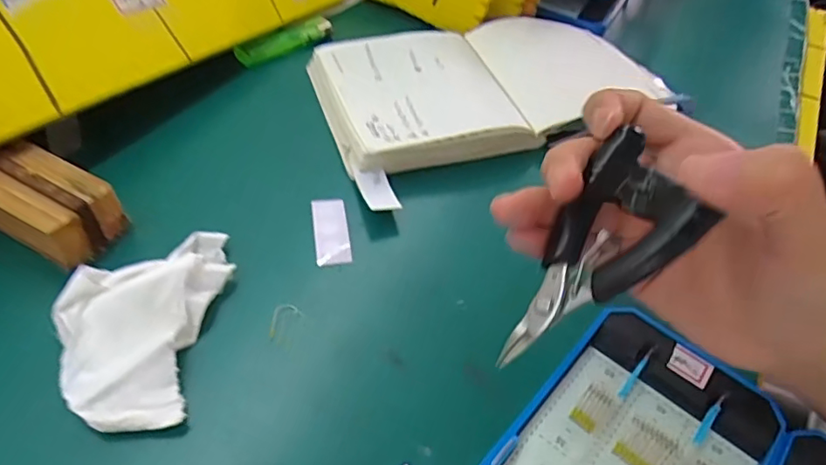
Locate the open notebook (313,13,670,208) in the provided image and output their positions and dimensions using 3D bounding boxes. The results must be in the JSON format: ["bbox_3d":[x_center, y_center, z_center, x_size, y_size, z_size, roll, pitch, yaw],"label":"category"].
[{"bbox_3d":[0.063,-0.103,0.404,0.258,0.032,0.143,-15,53,-20],"label":"open notebook"}]

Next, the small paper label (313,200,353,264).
[{"bbox_3d":[-0.046,-0.001,0.313,0.018,0.006,0.047,-4,50,-12],"label":"small paper label"}]

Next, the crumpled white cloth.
[{"bbox_3d":[-0.124,0.038,0.257,0.062,0.026,0.100,7,49,-2],"label":"crumpled white cloth"}]

